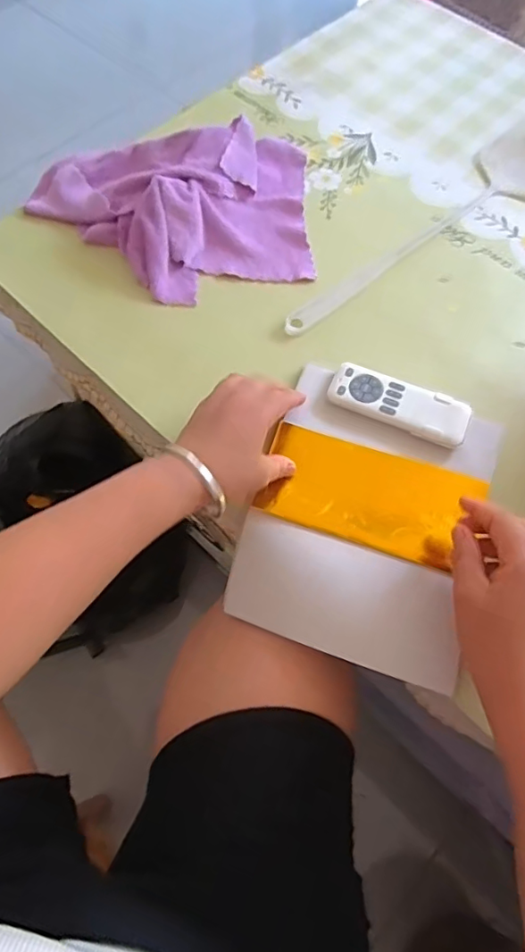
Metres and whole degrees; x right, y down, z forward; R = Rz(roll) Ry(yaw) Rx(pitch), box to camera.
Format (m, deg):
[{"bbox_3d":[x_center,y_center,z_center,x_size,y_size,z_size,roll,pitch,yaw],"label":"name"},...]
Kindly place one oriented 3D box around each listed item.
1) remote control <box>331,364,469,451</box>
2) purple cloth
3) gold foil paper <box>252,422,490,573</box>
[{"bbox_3d":[0.124,-0.065,0.500,0.125,0.014,0.048,23,67,8],"label":"remote control"},{"bbox_3d":[-0.093,-0.287,0.587,0.308,0.050,0.221,-8,66,-6],"label":"purple cloth"},{"bbox_3d":[0.090,0.016,0.470,0.175,0.005,0.089,17,65,7],"label":"gold foil paper"}]

